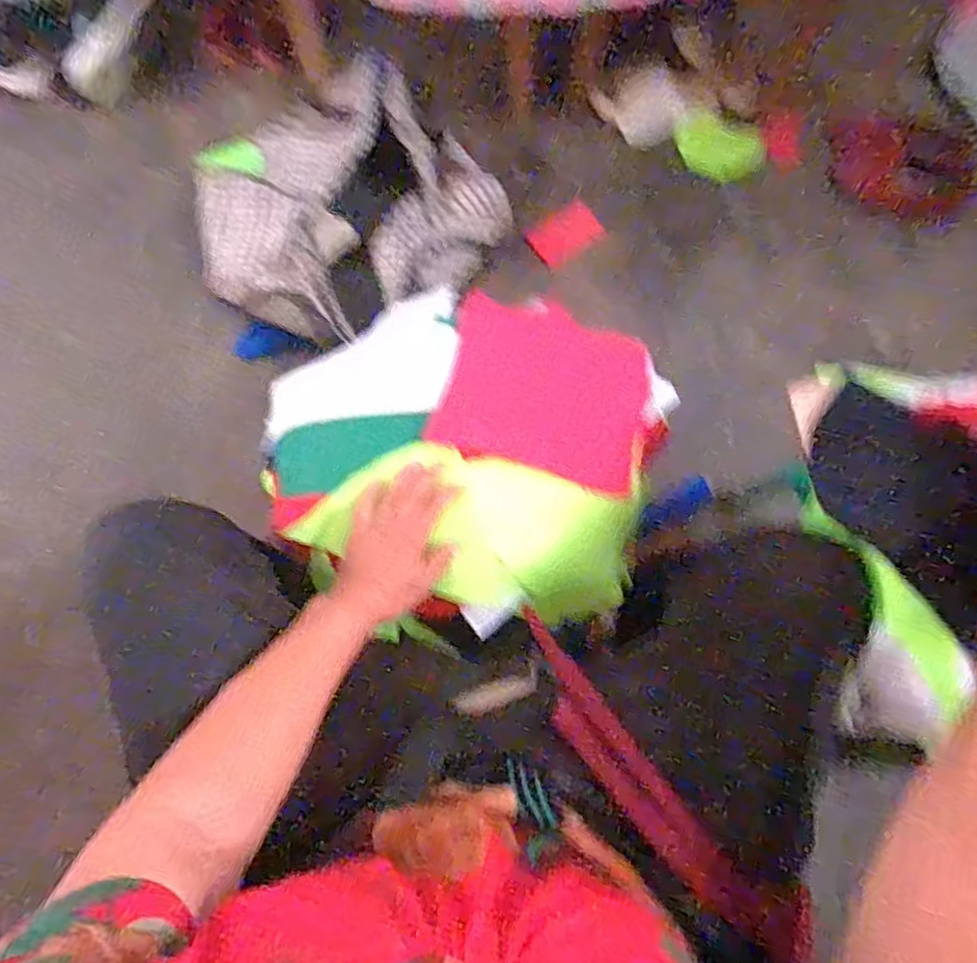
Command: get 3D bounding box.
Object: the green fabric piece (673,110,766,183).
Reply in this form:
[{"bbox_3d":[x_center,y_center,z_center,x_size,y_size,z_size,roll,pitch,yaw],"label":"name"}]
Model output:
[{"bbox_3d":[0.436,-0.632,1.187,0.159,0.016,0.094,22,103,6],"label":"green fabric piece"}]

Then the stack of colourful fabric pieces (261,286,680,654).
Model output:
[{"bbox_3d":[-0.028,-0.041,0.648,0.393,0.087,0.380,19,74,5],"label":"stack of colourful fabric pieces"}]

